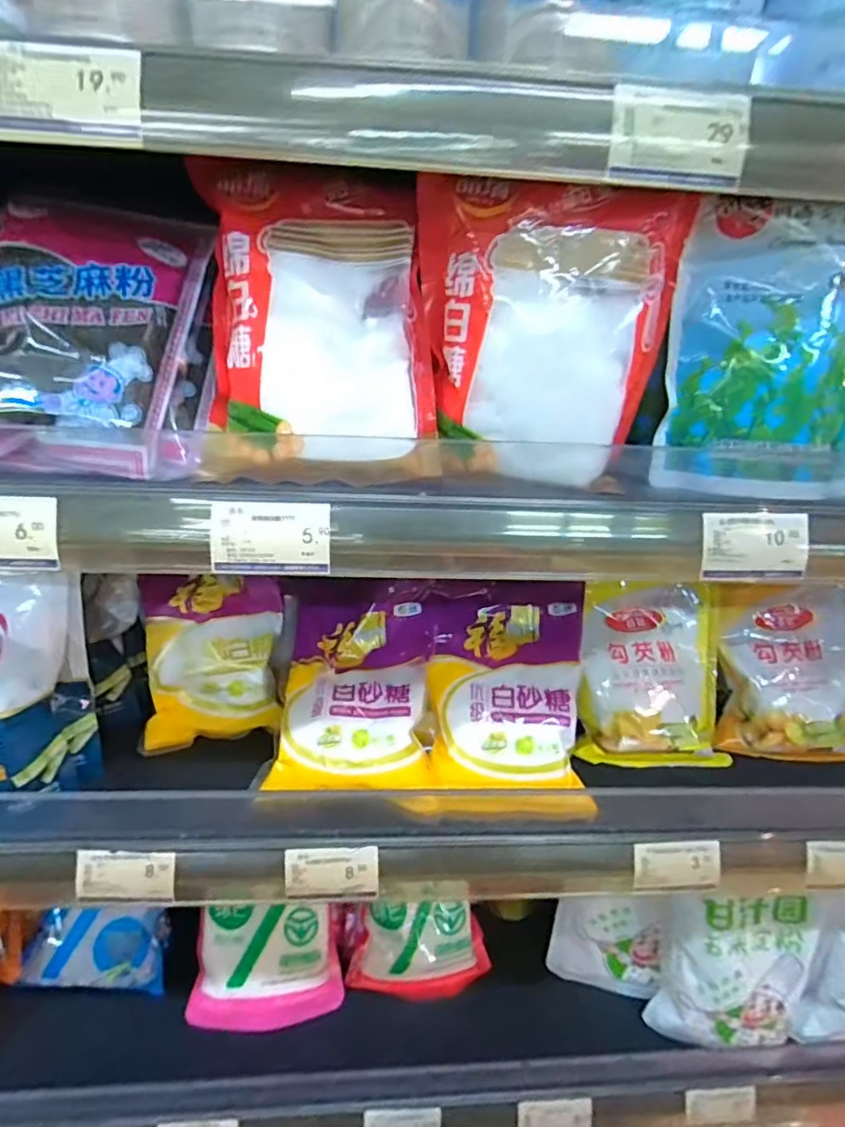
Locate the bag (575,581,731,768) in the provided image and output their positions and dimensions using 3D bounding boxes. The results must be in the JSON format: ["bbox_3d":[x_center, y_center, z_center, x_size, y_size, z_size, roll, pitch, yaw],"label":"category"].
[{"bbox_3d":[0.206,0.097,0.504,0.130,0.160,0.027,3,-13,-5],"label":"bag"}]

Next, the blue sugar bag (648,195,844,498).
[{"bbox_3d":[0.218,-0.121,0.330,0.137,0.159,0.022,2,16,2],"label":"blue sugar bag"}]

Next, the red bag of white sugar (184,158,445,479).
[{"bbox_3d":[-0.057,-0.136,0.319,0.131,0.161,0.048,0,20,-6],"label":"red bag of white sugar"}]

